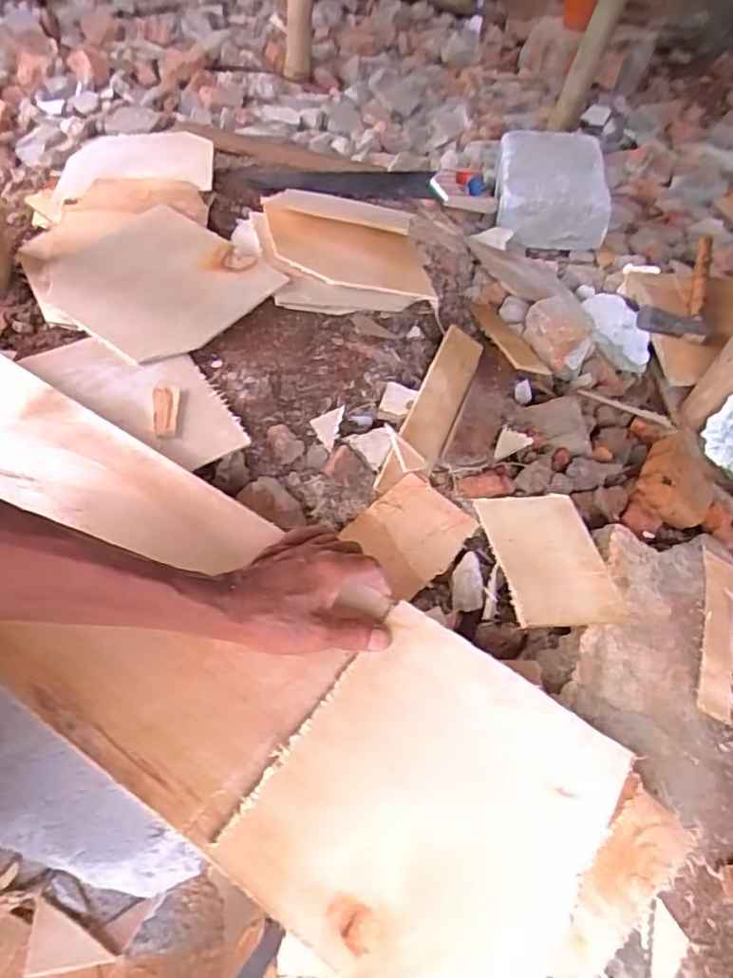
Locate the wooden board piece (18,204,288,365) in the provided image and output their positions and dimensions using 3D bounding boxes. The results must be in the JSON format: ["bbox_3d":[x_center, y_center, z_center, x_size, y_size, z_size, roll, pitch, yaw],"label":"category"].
[{"bbox_3d":[-0.260,-0.260,0.746,0.256,0.016,0.224,37,70,13],"label":"wooden board piece"}]

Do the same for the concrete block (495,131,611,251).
[{"bbox_3d":[0.360,-0.587,1.212,0.206,0.142,0.220,8,51,-3],"label":"concrete block"}]

